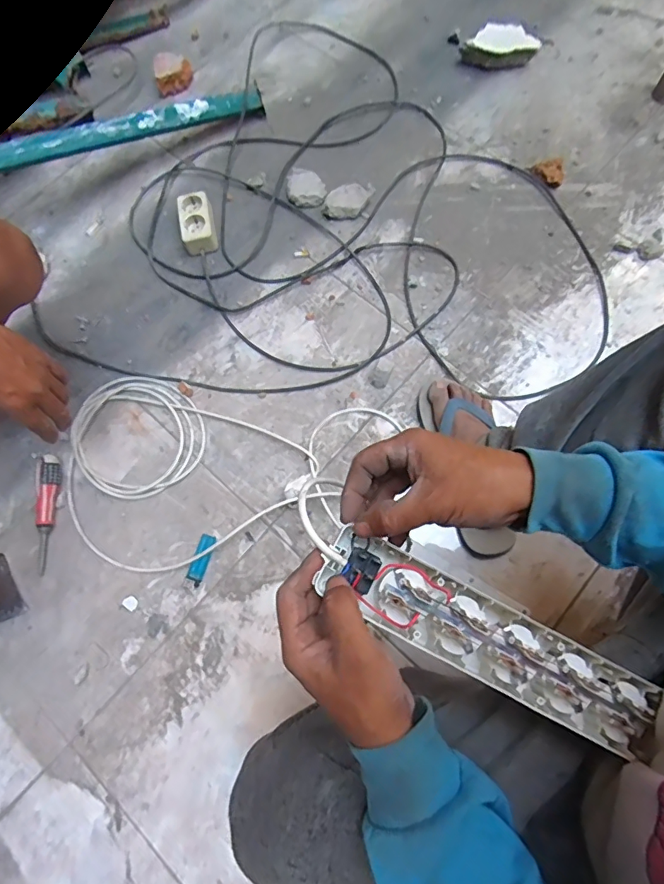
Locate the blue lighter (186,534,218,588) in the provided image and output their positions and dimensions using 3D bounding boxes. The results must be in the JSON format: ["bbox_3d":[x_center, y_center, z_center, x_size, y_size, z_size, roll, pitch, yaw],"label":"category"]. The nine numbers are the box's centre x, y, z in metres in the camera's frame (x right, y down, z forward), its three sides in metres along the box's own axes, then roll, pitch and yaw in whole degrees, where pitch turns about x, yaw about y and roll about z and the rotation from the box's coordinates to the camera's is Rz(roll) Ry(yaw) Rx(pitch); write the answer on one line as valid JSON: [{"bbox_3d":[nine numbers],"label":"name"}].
[{"bbox_3d":[-0.193,0.174,0.717,0.024,0.011,0.074,17,74,8],"label":"blue lighter"}]

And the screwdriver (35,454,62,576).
[{"bbox_3d":[-0.437,0.107,0.738,0.027,0.029,0.173,-1,73,2],"label":"screwdriver"}]

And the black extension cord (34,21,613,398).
[{"bbox_3d":[0.077,-0.406,0.872,0.845,0.036,0.831,20,75,9],"label":"black extension cord"}]

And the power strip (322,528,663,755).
[{"bbox_3d":[0.113,0.142,0.353,0.252,0.026,0.054,29,76,0],"label":"power strip"}]

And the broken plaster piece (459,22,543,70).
[{"bbox_3d":[0.340,-0.796,0.977,0.151,0.055,0.053,3,73,3],"label":"broken plaster piece"}]

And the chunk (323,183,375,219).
[{"bbox_3d":[0.030,-0.437,0.884,0.081,0.020,0.071,8,73,5],"label":"chunk"}]

